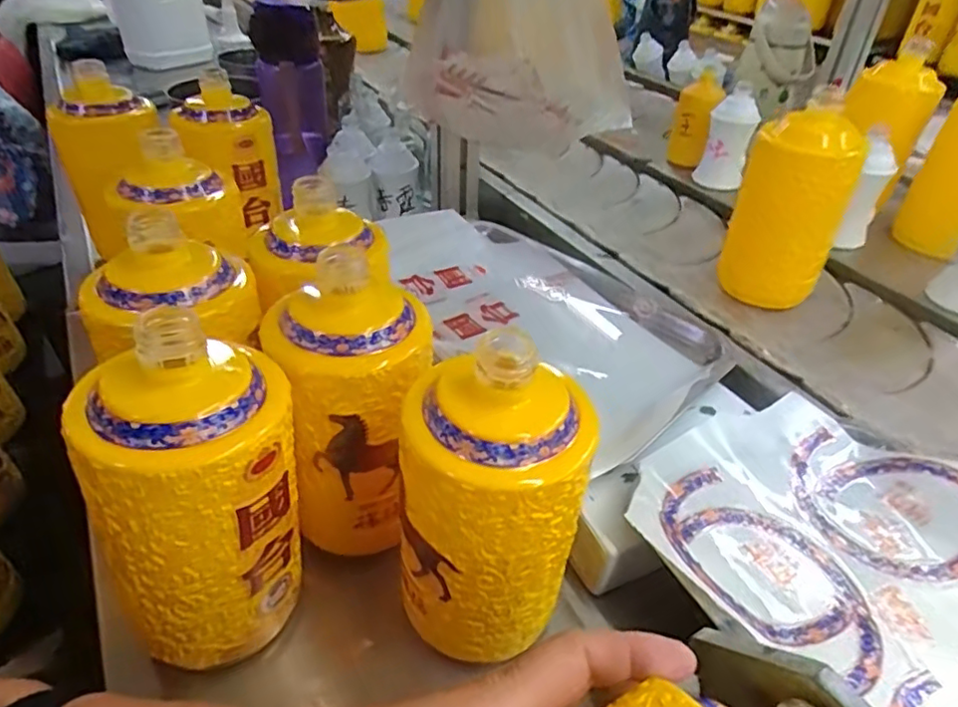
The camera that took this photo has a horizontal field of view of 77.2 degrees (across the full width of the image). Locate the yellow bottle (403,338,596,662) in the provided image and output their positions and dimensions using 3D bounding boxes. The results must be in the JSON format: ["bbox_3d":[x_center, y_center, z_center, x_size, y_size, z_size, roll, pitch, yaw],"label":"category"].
[{"bbox_3d":[0.002,0.067,0.279,0.090,0.145,0.076,14,43,15],"label":"yellow bottle"}]

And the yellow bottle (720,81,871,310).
[{"bbox_3d":[0.275,-0.129,0.538,0.072,0.171,0.066,-4,42,-5],"label":"yellow bottle"}]

